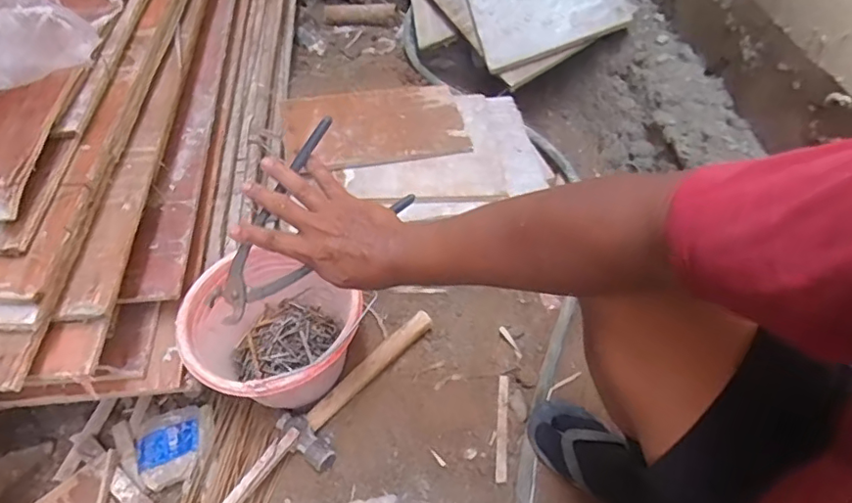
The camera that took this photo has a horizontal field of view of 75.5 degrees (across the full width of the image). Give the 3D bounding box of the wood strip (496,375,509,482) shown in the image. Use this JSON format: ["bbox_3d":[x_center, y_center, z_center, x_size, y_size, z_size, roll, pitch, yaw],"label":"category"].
[{"bbox_3d":[0.117,0.268,0.842,0.016,0.009,0.158,2,56,7],"label":"wood strip"}]

